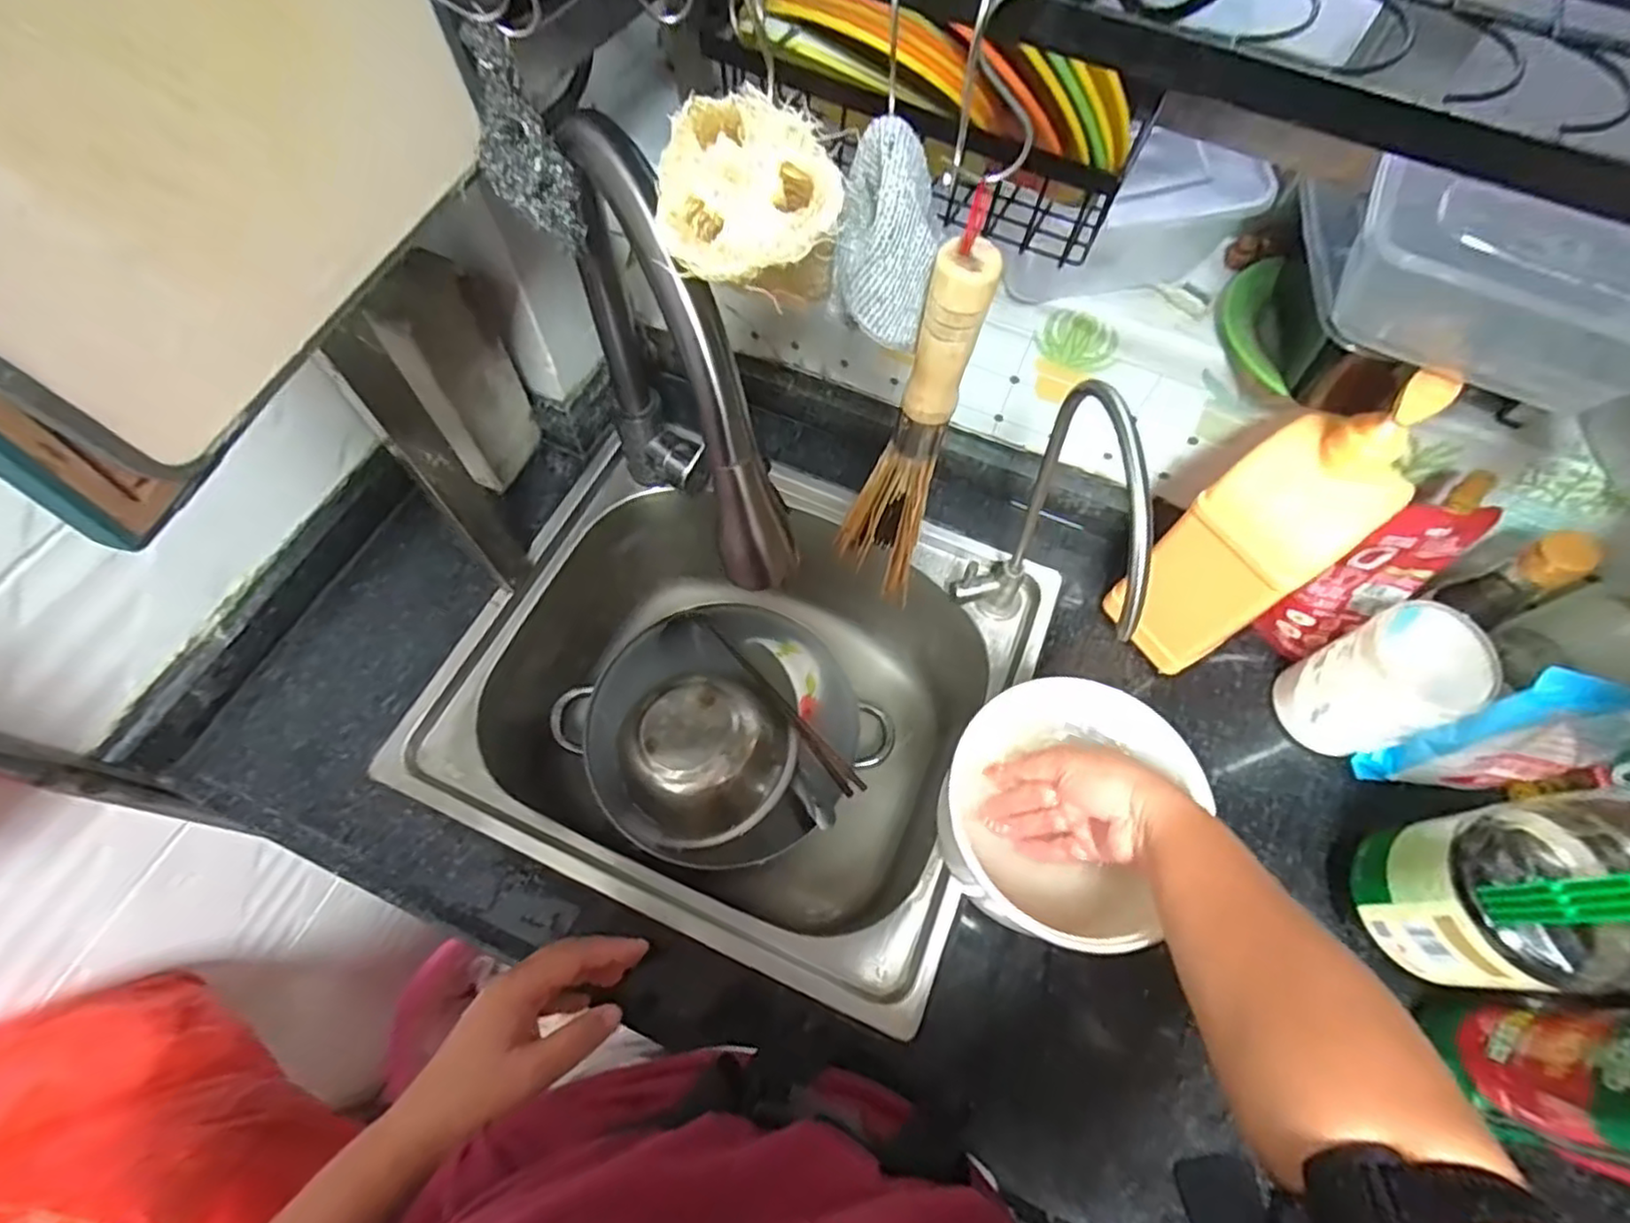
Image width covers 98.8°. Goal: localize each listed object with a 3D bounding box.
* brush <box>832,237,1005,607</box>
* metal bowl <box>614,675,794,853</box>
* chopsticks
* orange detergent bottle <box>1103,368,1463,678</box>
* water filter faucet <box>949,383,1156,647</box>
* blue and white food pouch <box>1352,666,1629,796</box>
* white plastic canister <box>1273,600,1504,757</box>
[{"bbox_3d":[0.049,-0.090,0.406,0.052,0.241,0.046,11,64,3],"label":"brush"},{"bbox_3d":[-0.105,0.134,0.670,0.165,0.055,0.156,1,64,-2],"label":"metal bowl"},{"bbox_3d":[-0.034,0.092,0.707,0.020,0.026,0.235,-36,70,-18],"label":"chopsticks"},{"bbox_3d":[0.312,-0.048,0.505,0.078,0.275,0.085,-37,71,-18],"label":"orange detergent bottle"},{"bbox_3d":[0.145,-0.024,0.483,0.063,0.278,0.168,15,64,5],"label":"water filter faucet"},{"bbox_3d":[0.522,0.100,0.504,0.138,0.171,0.046,6,64,1],"label":"blue and white food pouch"},{"bbox_3d":[0.435,0.058,0.545,0.084,0.123,0.081,1,64,-2],"label":"white plastic canister"}]

